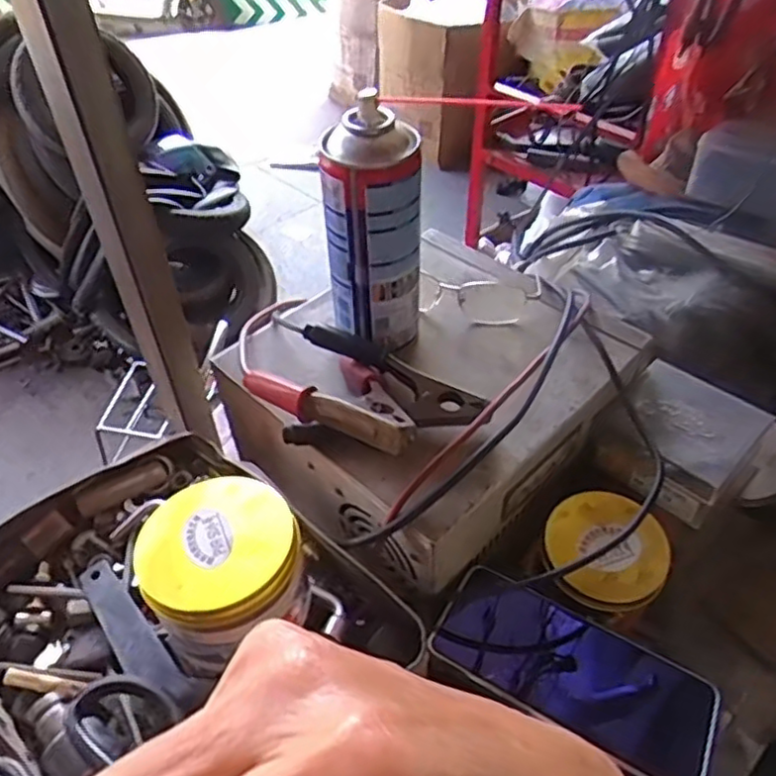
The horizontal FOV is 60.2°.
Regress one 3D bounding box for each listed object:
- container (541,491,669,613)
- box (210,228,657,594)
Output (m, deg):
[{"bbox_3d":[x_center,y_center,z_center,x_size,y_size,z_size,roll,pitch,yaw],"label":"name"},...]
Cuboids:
[{"bbox_3d":[0.145,0.105,0.445,0.076,0.025,0.078,-1,45,-2],"label":"container"},{"bbox_3d":[0.032,-0.001,0.527,0.254,0.109,0.230,-33,55,-30],"label":"box"}]

